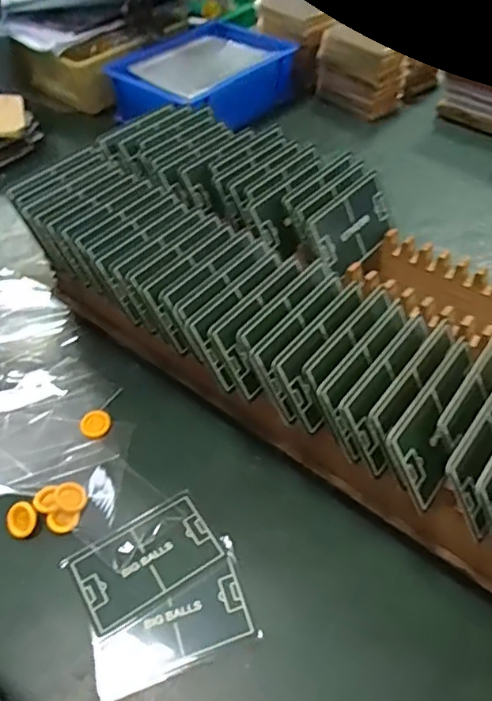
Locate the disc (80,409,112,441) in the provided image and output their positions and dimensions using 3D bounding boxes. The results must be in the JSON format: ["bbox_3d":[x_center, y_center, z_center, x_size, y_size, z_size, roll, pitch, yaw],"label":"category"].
[{"bbox_3d":[-0.107,0.052,0.396,0.021,0.006,0.021,-1,50,1],"label":"disc"}]

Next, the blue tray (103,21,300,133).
[{"bbox_3d":[-0.048,-0.331,0.681,0.157,0.060,0.201,30,57,25],"label":"blue tray"}]

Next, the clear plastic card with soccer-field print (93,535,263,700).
[{"bbox_3d":[-0.041,0.151,0.312,0.089,0.004,0.052,-19,52,-13],"label":"clear plastic card with soccer-field print"}]

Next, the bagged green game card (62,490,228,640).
[{"bbox_3d":[-0.059,0.125,0.334,0.084,0.004,0.053,-27,54,-19],"label":"bagged green game card"}]

